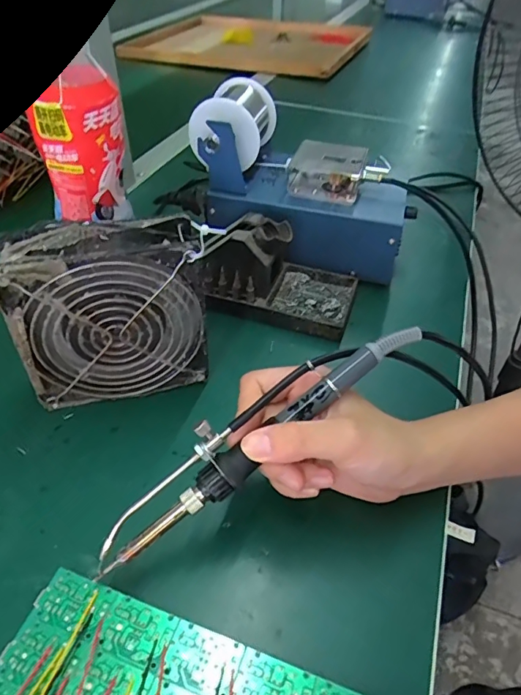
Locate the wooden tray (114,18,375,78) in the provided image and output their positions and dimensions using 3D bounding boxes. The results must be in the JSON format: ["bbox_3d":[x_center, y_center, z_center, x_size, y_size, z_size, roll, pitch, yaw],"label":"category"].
[{"bbox_3d":[-0.032,-0.745,1.188,0.542,0.037,0.494,13,44,16],"label":"wooden tray"}]

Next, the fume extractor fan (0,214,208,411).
[{"bbox_3d":[-0.099,-0.019,0.328,0.118,0.122,0.040,-11,45,-13],"label":"fume extractor fan"}]

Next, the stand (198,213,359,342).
[{"bbox_3d":[0.014,-0.067,0.425,0.140,0.071,0.081,10,44,8],"label":"stand"}]

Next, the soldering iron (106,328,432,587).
[{"bbox_3d":[0.001,0.043,0.259,0.201,0.031,0.025,-36,53,-12],"label":"soldering iron"}]

